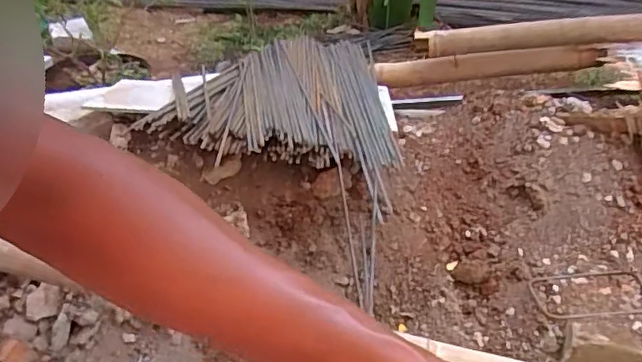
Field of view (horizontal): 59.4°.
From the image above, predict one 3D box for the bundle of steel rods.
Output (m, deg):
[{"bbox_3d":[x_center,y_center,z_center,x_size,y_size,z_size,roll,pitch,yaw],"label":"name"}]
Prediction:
[{"bbox_3d":[-0.107,-0.226,1.481,0.544,0.118,0.875,0,27,0],"label":"bundle of steel rods"}]

